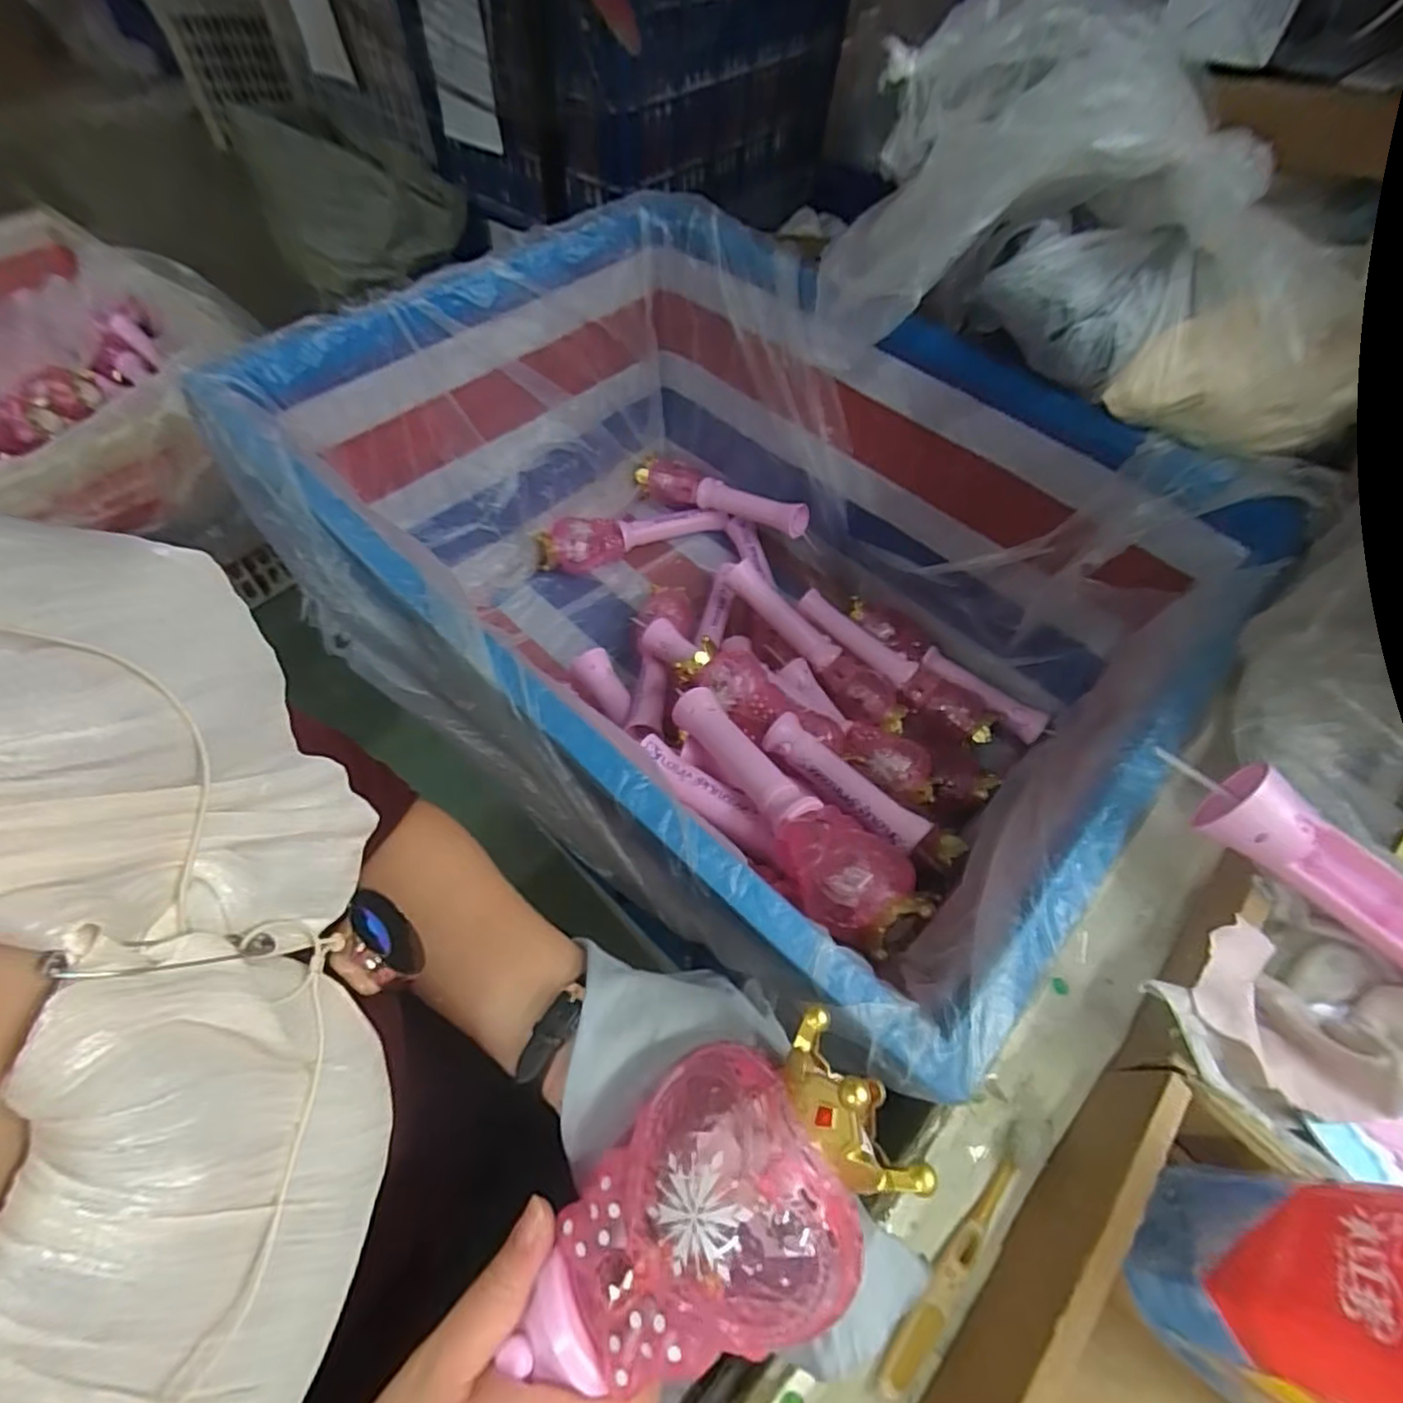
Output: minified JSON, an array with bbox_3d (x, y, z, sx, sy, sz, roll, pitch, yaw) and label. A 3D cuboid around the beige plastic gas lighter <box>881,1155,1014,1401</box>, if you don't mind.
[{"bbox_3d":[0.118,0.267,0.307,0.015,0.008,0.110,36,63,17],"label":"beige plastic gas lighter"}]

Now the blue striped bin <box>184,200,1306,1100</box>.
[{"bbox_3d":[0.021,-0.113,0.735,0.809,0.425,0.639,37,63,18],"label":"blue striped bin"}]

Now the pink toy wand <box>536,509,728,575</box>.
[{"bbox_3d":[-0.110,-0.266,1.031,0.297,0.062,0.060,-17,61,-14],"label":"pink toy wand"}]

